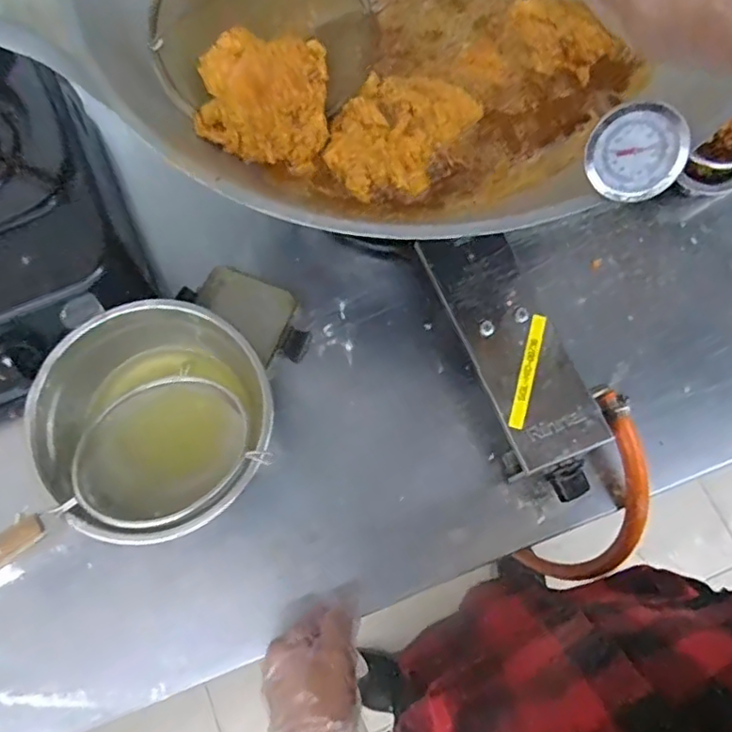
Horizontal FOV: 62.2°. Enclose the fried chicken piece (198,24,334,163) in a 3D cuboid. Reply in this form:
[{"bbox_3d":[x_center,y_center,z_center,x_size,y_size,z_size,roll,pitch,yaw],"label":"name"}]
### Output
[{"bbox_3d":[-0.074,-0.192,0.438,0.087,0.085,0.035,-5,41,-23],"label":"fried chicken piece"}]

